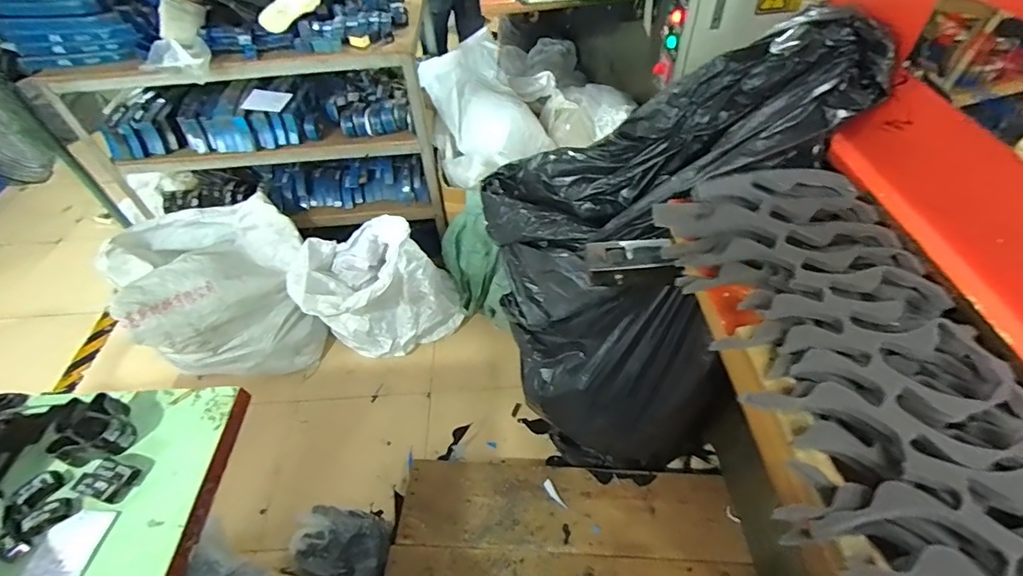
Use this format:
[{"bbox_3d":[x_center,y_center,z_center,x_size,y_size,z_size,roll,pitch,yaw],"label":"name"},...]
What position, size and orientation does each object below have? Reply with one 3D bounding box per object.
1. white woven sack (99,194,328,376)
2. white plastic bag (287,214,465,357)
[{"bbox_3d":[-1.032,0.031,1.712,0.561,0.561,0.459,-9,54,-7],"label":"white woven sack"},{"bbox_3d":[-0.492,-0.007,1.761,0.562,0.546,0.295,0,53,-1],"label":"white plastic bag"}]

